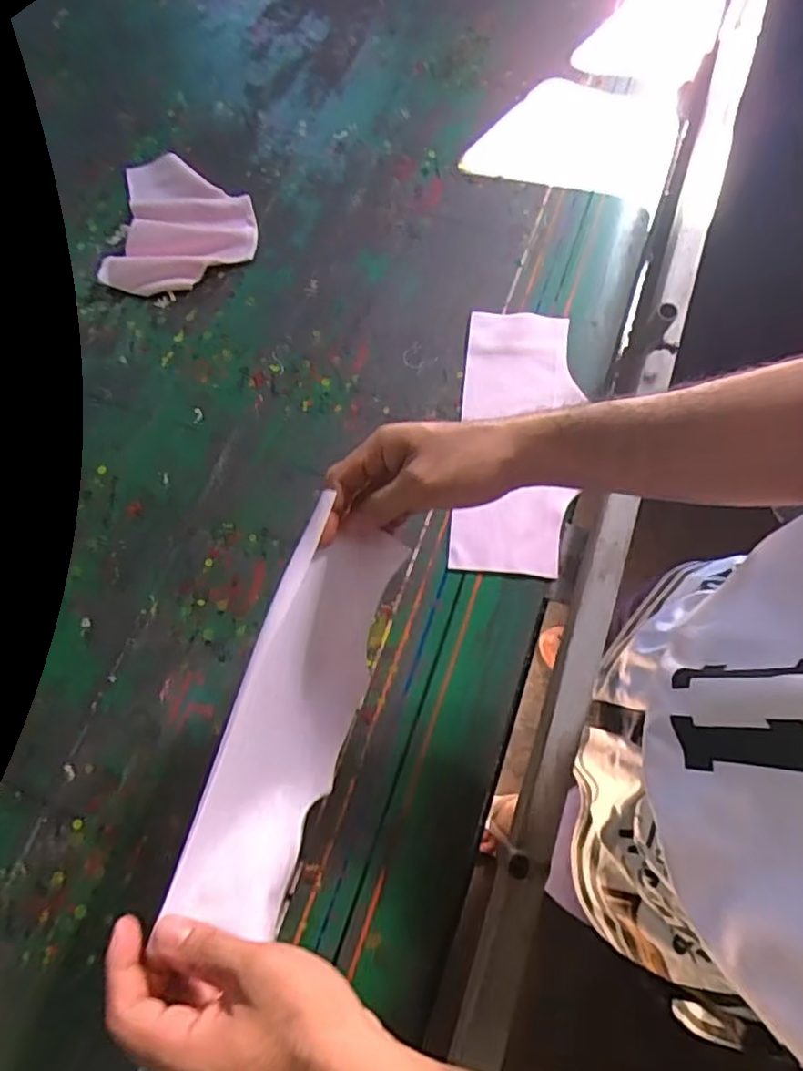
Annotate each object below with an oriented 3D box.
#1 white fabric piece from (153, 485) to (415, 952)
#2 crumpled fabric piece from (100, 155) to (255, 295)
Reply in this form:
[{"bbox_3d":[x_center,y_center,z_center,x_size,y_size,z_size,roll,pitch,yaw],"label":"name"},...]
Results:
[{"bbox_3d":[-0.067,0.107,0.430,0.069,0.088,0.240,16,70,6],"label":"white fabric piece"},{"bbox_3d":[-0.241,-0.352,0.703,0.159,0.017,0.177,5,71,3],"label":"crumpled fabric piece"}]

